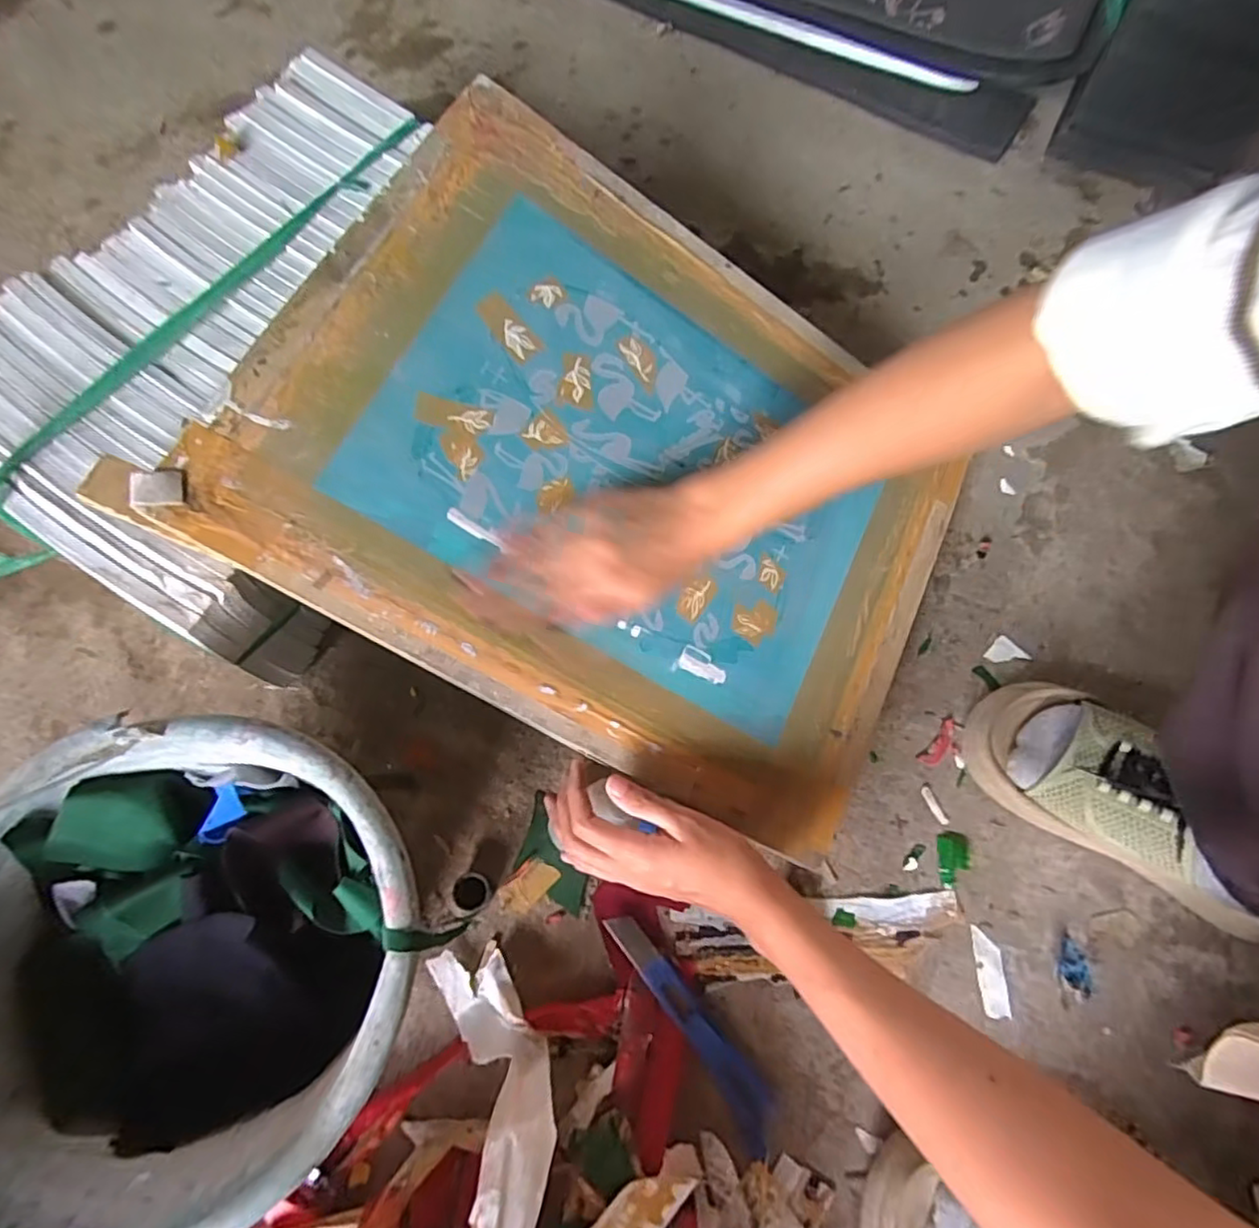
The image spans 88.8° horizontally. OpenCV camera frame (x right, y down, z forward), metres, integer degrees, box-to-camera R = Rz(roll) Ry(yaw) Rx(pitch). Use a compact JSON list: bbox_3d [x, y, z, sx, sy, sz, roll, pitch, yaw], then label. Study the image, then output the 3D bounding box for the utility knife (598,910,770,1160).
[{"bbox_3d":[0.044,0.274,0.434,0.029,0.014,0.164,-34,75,-11],"label":"utility knife"}]

